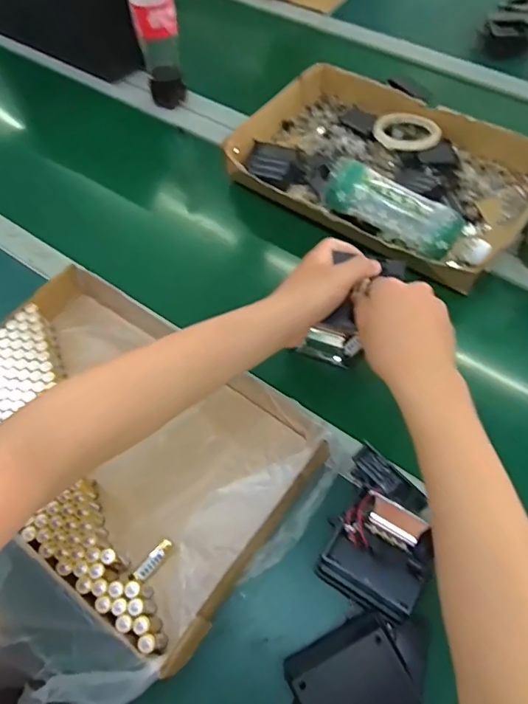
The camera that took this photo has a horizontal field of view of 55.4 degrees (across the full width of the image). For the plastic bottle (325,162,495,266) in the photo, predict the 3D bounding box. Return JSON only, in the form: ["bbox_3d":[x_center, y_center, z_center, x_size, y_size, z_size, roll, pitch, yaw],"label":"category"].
[{"bbox_3d":[0.183,-0.175,0.651,0.219,0.070,0.066,27,63,0],"label":"plastic bottle"}]

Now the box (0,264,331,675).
[{"bbox_3d":[-0.151,0.084,0.531,0.378,0.051,0.259,32,65,19],"label":"box"}]

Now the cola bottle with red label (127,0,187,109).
[{"bbox_3d":[-0.164,-0.494,0.758,0.063,0.228,0.070,-11,59,-5],"label":"cola bottle with red label"}]

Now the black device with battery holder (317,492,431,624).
[{"bbox_3d":[0.106,0.185,0.462,0.086,0.040,0.087,28,64,18],"label":"black device with battery holder"}]

